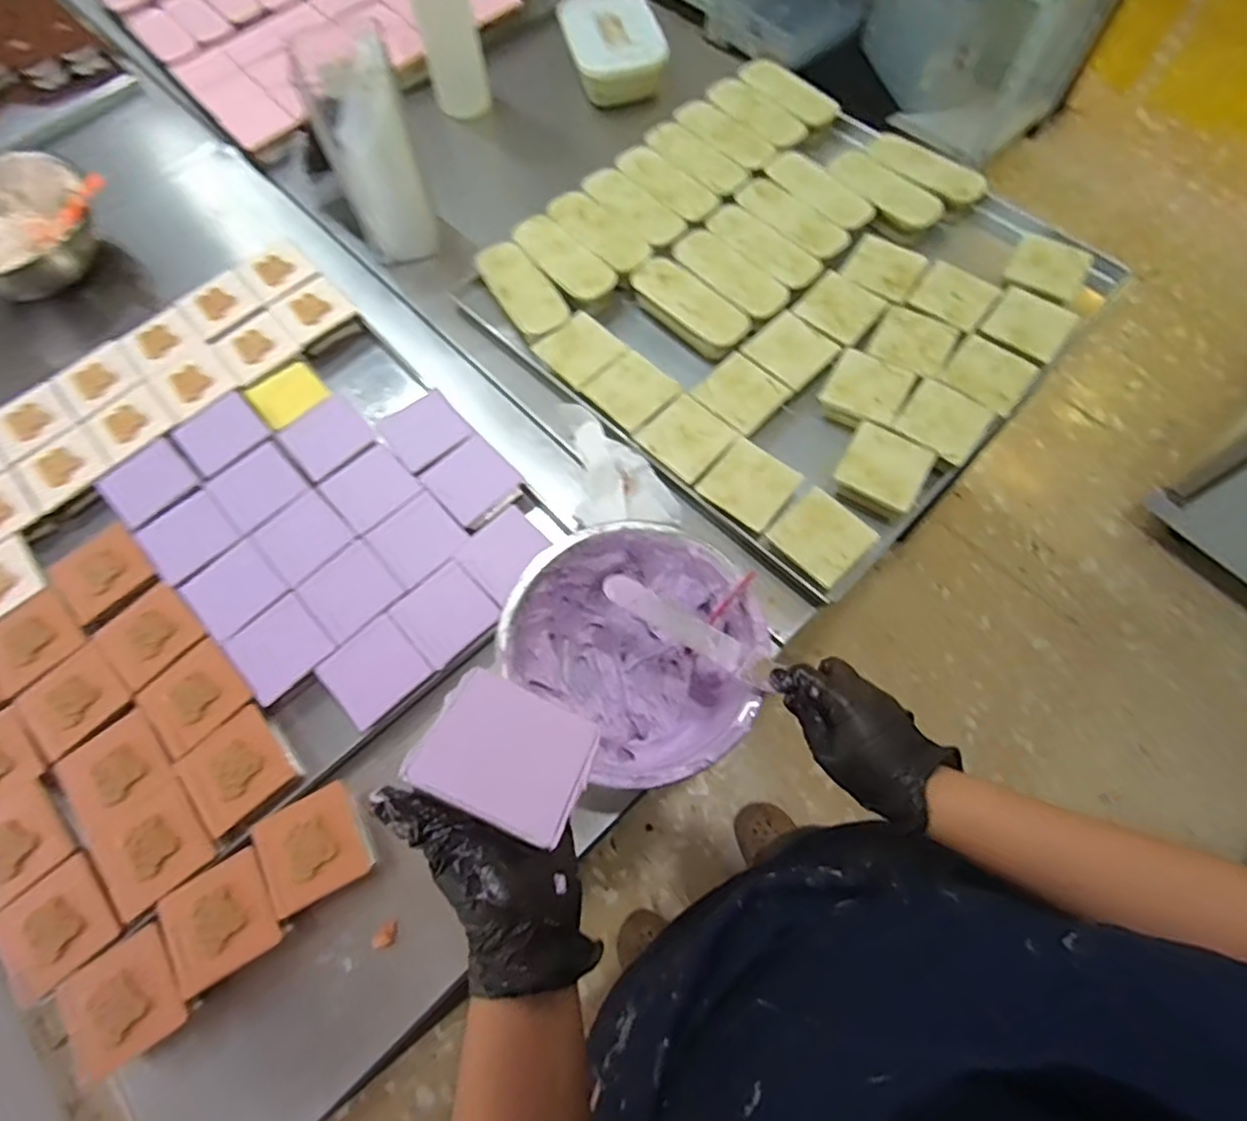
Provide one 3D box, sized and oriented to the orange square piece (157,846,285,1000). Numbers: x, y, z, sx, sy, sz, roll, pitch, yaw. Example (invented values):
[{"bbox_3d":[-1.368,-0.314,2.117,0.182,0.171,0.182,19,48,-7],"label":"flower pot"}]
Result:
[{"bbox_3d":[-0.342,0.305,0.551,0.087,0.010,0.083,-31,70,-10],"label":"orange square piece"}]

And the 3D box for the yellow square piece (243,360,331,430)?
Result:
[{"bbox_3d":[-0.396,-0.197,0.770,0.077,0.016,0.066,-40,72,-13],"label":"yellow square piece"}]

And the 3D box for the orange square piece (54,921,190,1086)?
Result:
[{"bbox_3d":[-0.419,0.366,0.533,0.096,0.009,0.085,-32,70,-10],"label":"orange square piece"}]

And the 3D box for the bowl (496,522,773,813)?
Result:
[{"bbox_3d":[0.015,0.087,0.610,0.213,0.101,0.227,-1,68,2],"label":"bowl"}]

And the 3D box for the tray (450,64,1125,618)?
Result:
[{"bbox_3d":[0.203,-0.340,0.819,0.594,0.064,0.607,-42,72,-14],"label":"tray"}]

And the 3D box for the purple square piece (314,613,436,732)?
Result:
[{"bbox_3d":[-0.246,0.107,0.639,0.086,0.004,0.083,-43,72,-14],"label":"purple square piece"}]

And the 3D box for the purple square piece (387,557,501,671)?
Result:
[{"bbox_3d":[-0.177,0.052,0.650,0.085,0.005,0.087,-43,72,-14],"label":"purple square piece"}]

